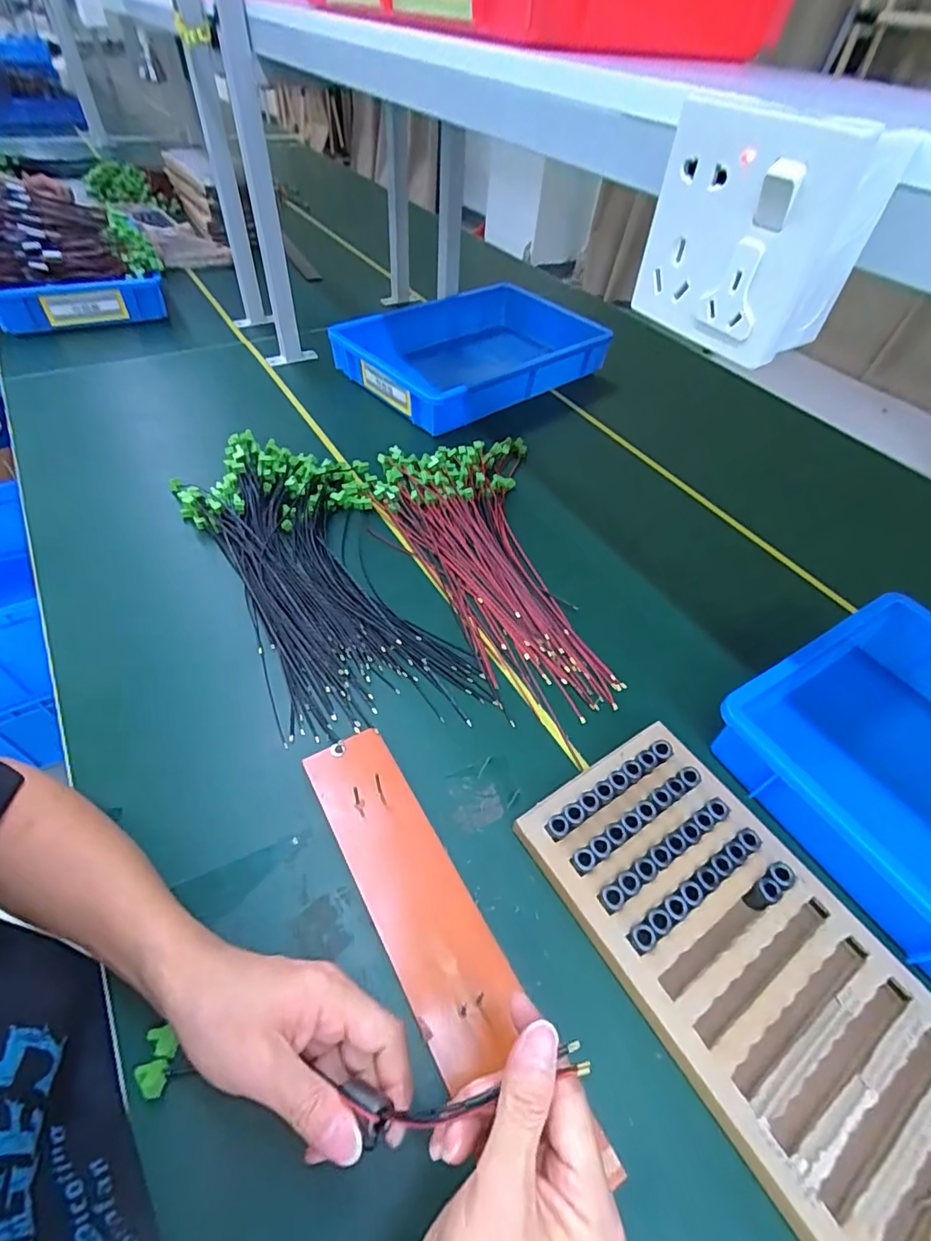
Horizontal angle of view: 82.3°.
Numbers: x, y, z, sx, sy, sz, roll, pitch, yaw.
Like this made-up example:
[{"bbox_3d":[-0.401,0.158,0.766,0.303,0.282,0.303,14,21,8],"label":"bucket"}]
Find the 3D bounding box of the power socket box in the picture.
[{"bbox_3d":[0.135,-0.182,0.250,0.053,0.083,0.084,-21,55,-21],"label":"power socket box"}]

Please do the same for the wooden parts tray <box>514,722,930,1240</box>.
[{"bbox_3d":[0.211,0.257,0.389,0.179,0.032,0.356,-24,57,-23],"label":"wooden parts tray"}]

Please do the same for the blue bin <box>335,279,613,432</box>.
[{"bbox_3d":[0.026,-0.494,0.978,0.477,0.089,0.296,-31,60,-27],"label":"blue bin"}]

